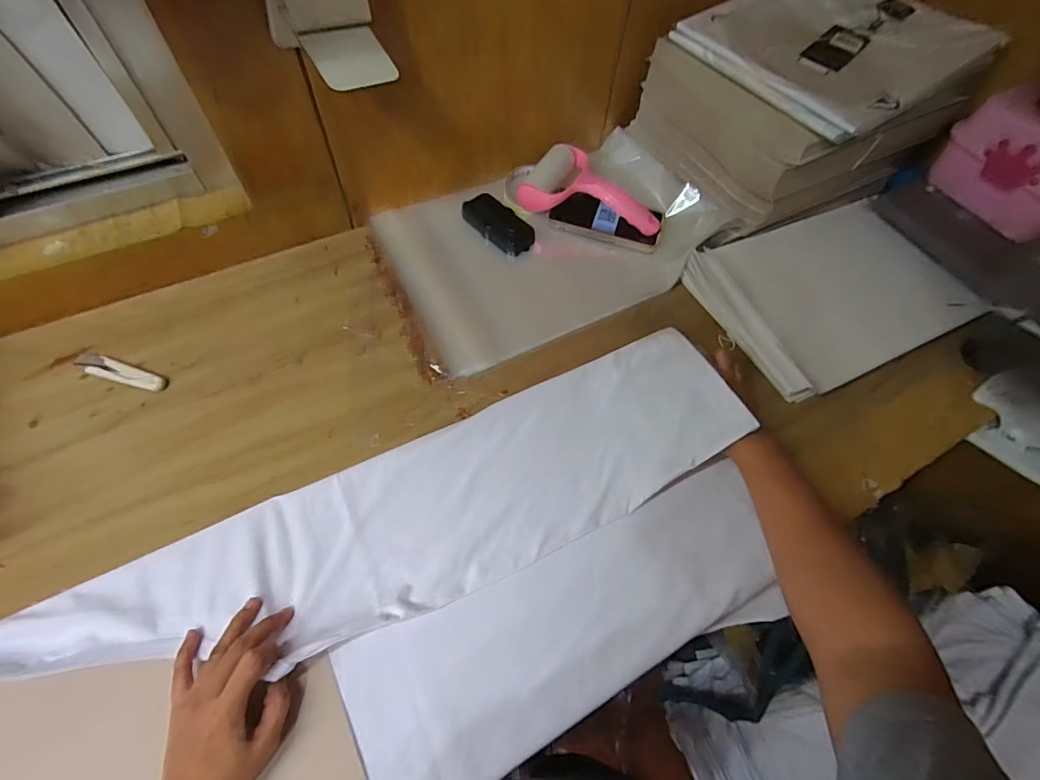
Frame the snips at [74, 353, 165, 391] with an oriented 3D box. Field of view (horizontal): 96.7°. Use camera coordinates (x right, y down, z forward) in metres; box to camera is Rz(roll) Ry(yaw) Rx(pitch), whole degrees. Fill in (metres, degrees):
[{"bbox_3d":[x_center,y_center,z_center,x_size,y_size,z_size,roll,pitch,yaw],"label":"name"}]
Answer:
[{"bbox_3d":[-0.425,-0.018,0.491,0.101,0.006,0.022,18,61,7],"label":"snips"}]

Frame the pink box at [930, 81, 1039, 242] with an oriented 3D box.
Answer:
[{"bbox_3d":[0.628,-0.281,0.572,0.092,0.105,0.174,-26,66,-18],"label":"pink box"}]

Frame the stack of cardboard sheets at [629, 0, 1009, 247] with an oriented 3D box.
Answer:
[{"bbox_3d":[0.382,-0.395,0.631,0.331,0.172,0.269,-24,65,-17],"label":"stack of cardboard sheets"}]

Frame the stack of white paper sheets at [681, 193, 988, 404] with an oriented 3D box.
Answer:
[{"bbox_3d":[0.394,-0.127,0.590,0.301,0.035,0.221,-21,64,-15],"label":"stack of white paper sheets"}]

